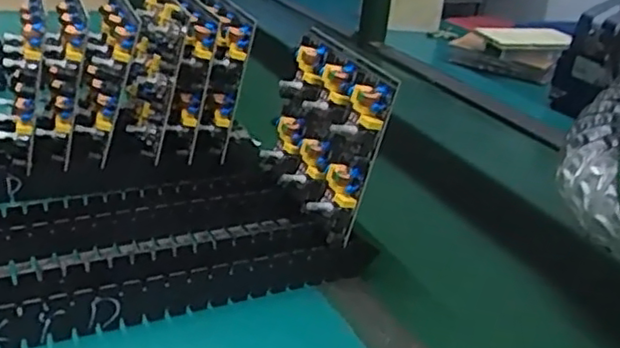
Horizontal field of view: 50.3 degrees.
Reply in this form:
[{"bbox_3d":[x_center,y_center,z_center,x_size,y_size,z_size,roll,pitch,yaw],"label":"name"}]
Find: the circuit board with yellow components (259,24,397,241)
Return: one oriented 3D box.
[{"bbox_3d":[0.005,-0.038,0.535,0.048,0.125,0.150,-5,28,-23],"label":"circuit board with yellow components"}]

